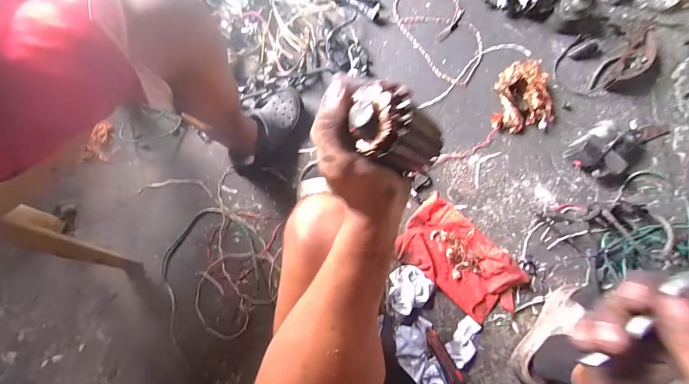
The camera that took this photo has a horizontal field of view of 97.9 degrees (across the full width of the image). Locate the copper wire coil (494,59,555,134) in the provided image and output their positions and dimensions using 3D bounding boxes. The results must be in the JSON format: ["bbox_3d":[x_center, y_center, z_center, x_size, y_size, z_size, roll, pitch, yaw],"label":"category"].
[{"bbox_3d":[0.506,-0.273,0.855,0.147,0.085,0.185,-17,79,-4],"label":"copper wire coil"}]

